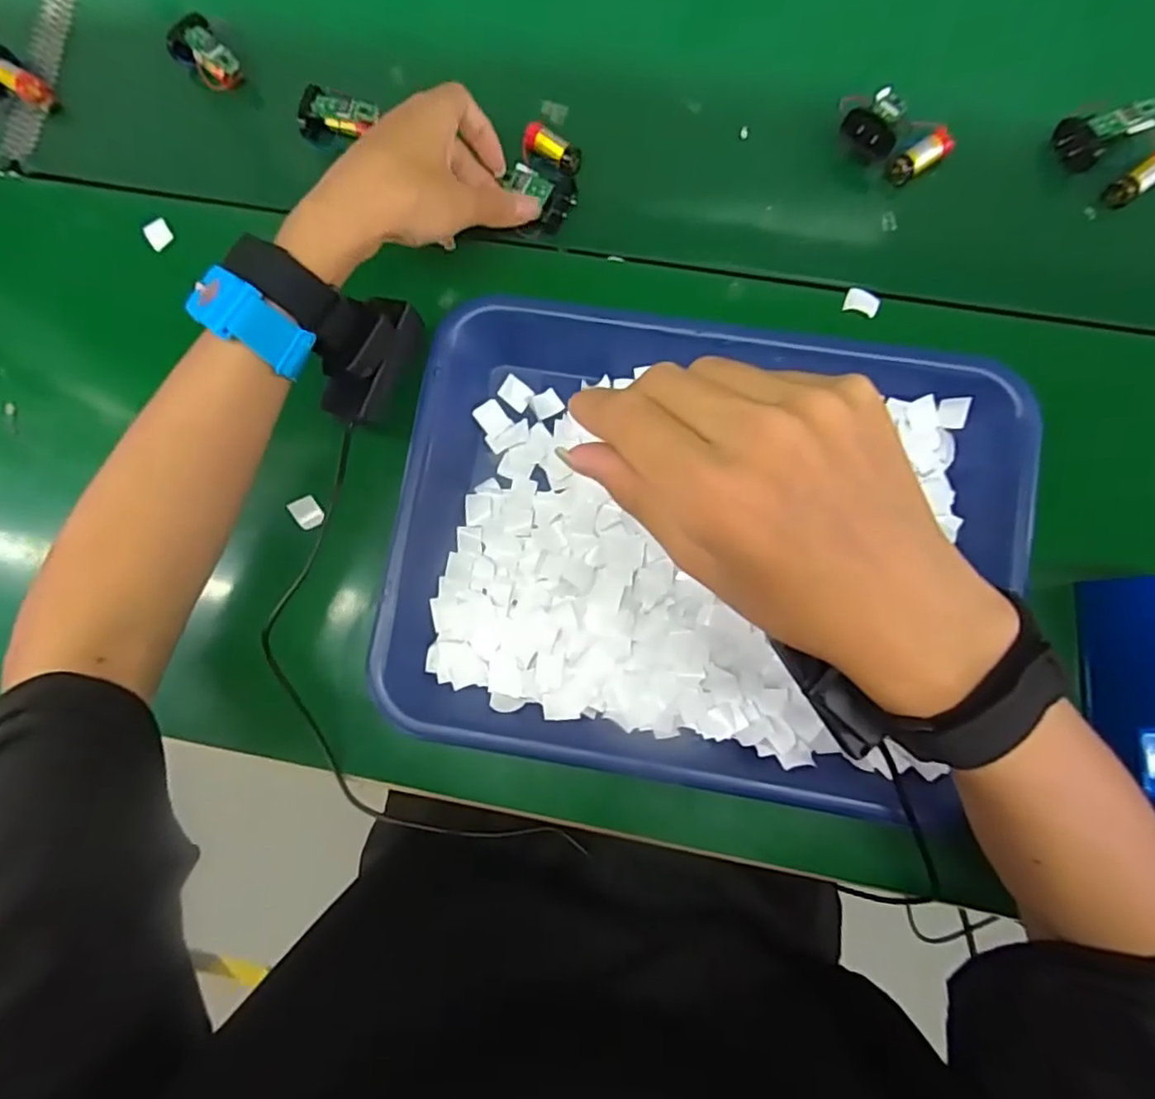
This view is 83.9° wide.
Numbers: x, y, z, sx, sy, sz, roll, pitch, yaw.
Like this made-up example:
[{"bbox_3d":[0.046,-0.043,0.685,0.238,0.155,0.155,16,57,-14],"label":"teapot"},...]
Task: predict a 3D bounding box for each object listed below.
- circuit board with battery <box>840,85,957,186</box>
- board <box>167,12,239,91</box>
[{"bbox_3d":[0.190,-0.251,0.387,0.065,0.024,0.045,40,87,3],"label":"circuit board with battery"},{"bbox_3d":[-0.249,-0.329,0.426,0.031,0.021,0.046,-38,87,-3],"label":"board"}]

